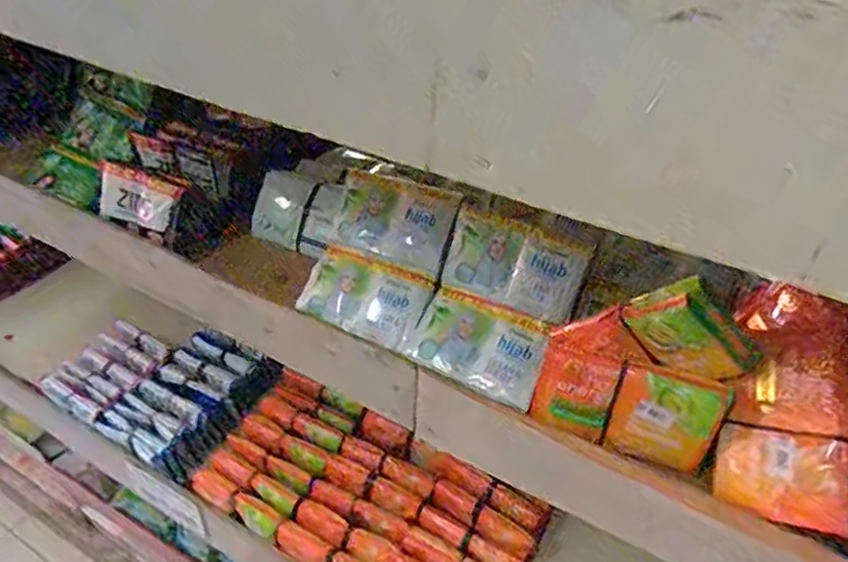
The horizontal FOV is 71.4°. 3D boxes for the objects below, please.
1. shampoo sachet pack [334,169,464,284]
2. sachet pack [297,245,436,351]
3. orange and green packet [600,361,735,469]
[{"bbox_3d":[-0.021,-0.040,0.414,0.085,0.057,0.006,19,3,17],"label":"shampoo sachet pack"},{"bbox_3d":[-0.041,0.012,0.417,0.088,0.018,0.052,18,79,16],"label":"sachet pack"},{"bbox_3d":[0.137,0.077,0.335,0.055,0.059,0.013,16,26,19],"label":"orange and green packet"}]

